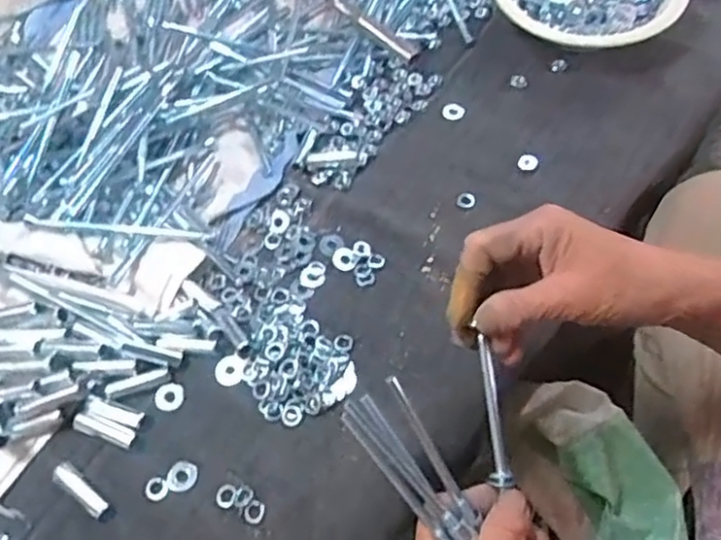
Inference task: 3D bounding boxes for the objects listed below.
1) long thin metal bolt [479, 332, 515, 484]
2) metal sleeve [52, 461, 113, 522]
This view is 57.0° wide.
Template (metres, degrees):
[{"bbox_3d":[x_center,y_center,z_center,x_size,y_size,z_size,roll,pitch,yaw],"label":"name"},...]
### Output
[{"bbox_3d":[0.076,0.080,0.382,0.010,0.011,0.083,-5,74,-1],"label":"long thin metal bolt"},{"bbox_3d":[-0.175,0.138,0.416,0.045,0.011,0.013,33,65,20],"label":"metal sleeve"}]

